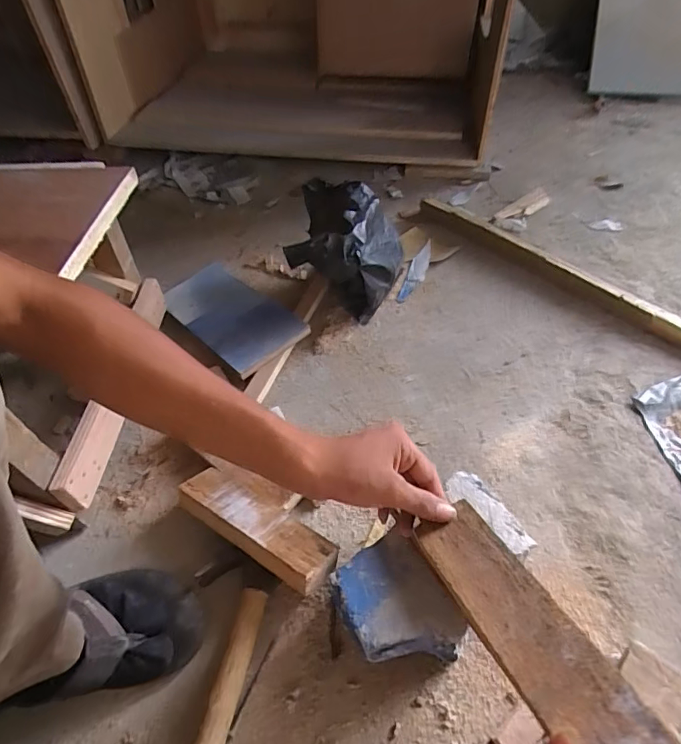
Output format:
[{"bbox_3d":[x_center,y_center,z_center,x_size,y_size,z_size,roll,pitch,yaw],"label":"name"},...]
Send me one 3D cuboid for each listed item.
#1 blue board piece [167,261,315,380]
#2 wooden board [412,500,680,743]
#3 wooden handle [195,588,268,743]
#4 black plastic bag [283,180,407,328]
[{"bbox_3d":[-0.187,-0.102,0.794,0.272,0.018,0.145,36,60,28],"label":"blue board piece"},{"bbox_3d":[0.118,0.164,0.308,0.054,0.017,0.188,-19,31,-15],"label":"wooden board"},{"bbox_3d":[-0.107,0.303,0.452,0.025,0.037,0.165,9,51,8],"label":"wooden handle"},{"bbox_3d":[0.013,-0.201,0.791,0.174,0.171,0.185,8,51,7],"label":"black plastic bag"}]

